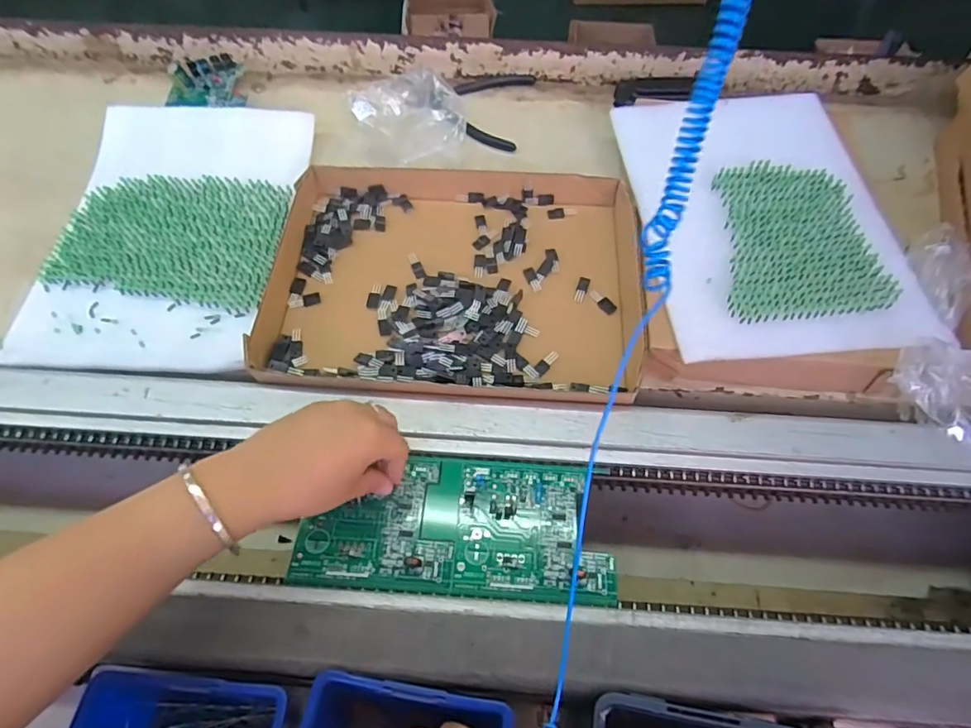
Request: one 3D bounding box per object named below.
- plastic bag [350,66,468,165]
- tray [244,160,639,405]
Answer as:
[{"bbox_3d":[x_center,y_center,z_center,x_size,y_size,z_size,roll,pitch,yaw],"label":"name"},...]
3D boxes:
[{"bbox_3d":[-0.078,-0.257,0.564,0.112,0.049,0.105,-10,60,-7],"label":"plastic bag"},{"bbox_3d":[-0.023,-0.085,0.491,0.317,0.031,0.236,3,57,1],"label":"tray"}]

